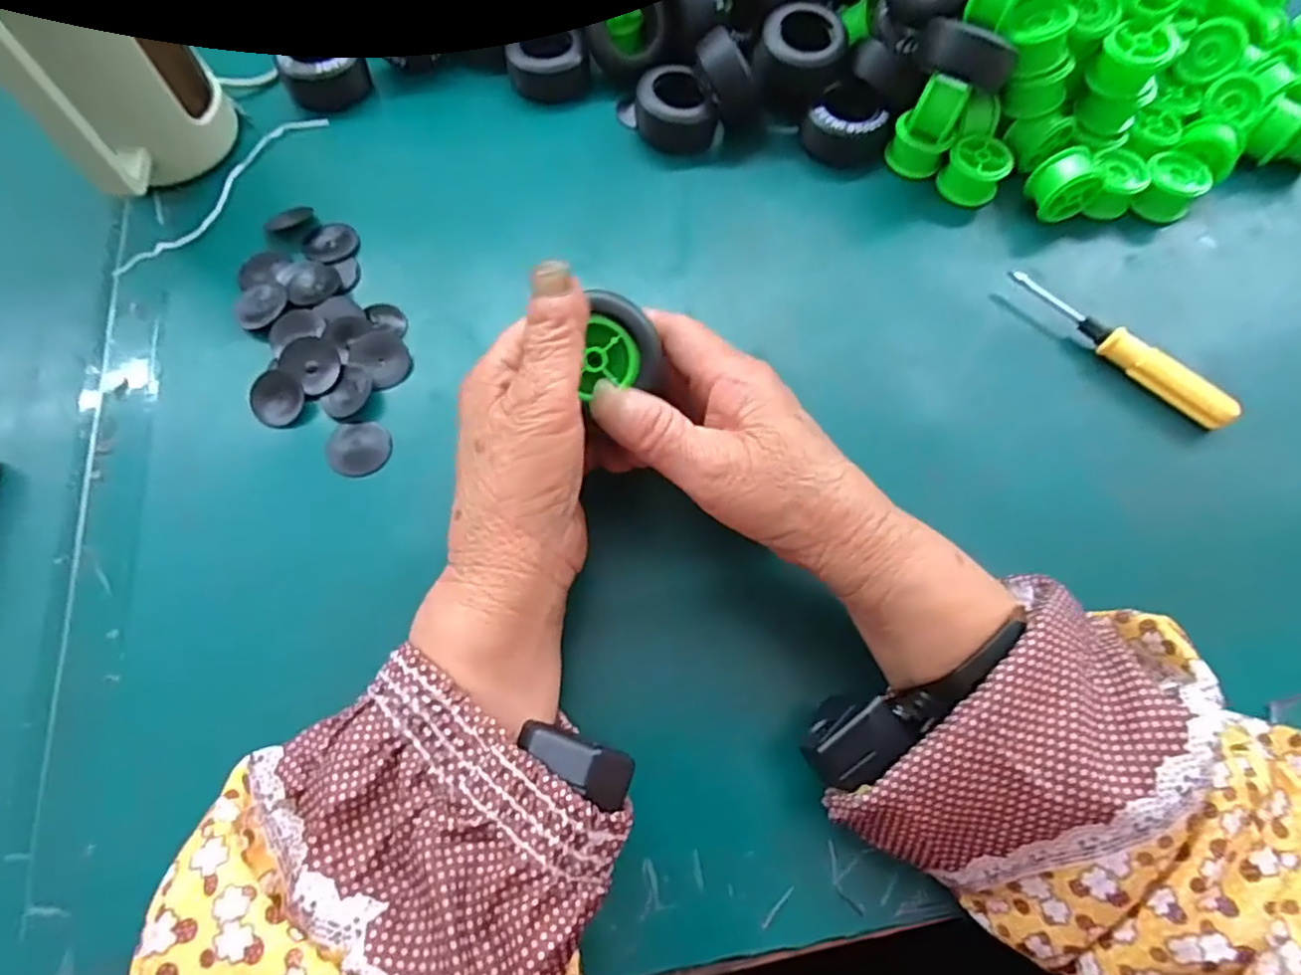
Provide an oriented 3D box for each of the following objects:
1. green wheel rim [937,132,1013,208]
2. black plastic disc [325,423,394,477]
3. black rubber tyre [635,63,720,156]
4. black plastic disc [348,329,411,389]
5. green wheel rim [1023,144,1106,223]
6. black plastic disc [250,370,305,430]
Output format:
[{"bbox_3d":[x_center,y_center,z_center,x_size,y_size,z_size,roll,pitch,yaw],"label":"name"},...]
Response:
[{"bbox_3d":[0.188,-0.184,0.371,0.033,0.029,0.038,30,69,9],"label":"green wheel rim"},{"bbox_3d":[-0.136,-0.019,0.295,0.027,0.005,0.028,1,67,-2],"label":"black plastic disc"},{"bbox_3d":[0.016,-0.222,0.374,0.043,0.027,0.041,1,67,-2],"label":"black rubber tyre"},{"bbox_3d":[-0.133,-0.064,0.313,0.026,0.005,0.031,-16,69,-9],"label":"black plastic disc"},{"bbox_3d":[0.234,-0.169,0.361,0.033,0.037,0.029,-16,69,-9],"label":"green wheel rim"},{"bbox_3d":[-0.179,-0.043,0.303,0.028,0.006,0.024,31,69,10],"label":"black plastic disc"}]

